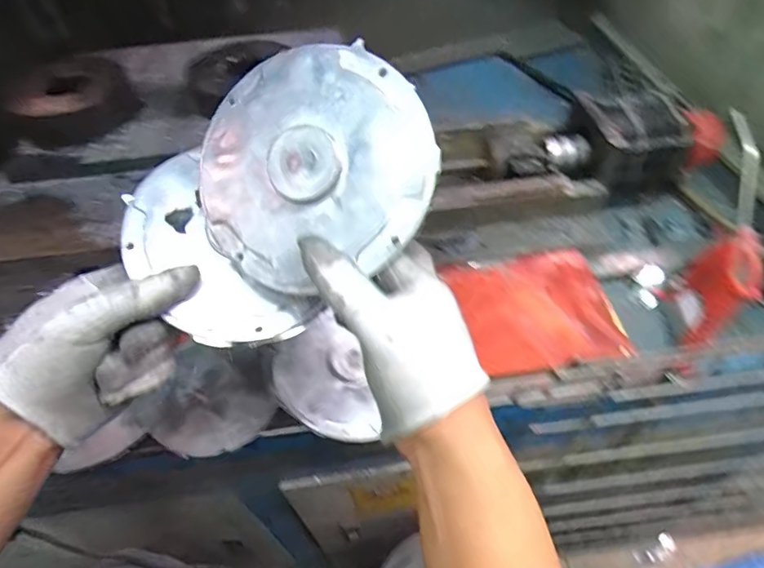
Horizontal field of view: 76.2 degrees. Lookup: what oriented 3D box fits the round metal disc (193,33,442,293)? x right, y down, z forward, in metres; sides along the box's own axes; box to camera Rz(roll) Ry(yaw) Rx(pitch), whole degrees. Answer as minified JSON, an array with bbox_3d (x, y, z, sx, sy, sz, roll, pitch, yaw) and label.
[{"bbox_3d":[-0.042,-0.066,0.271,0.135,0.014,0.127,0,88,14],"label":"round metal disc"}]

